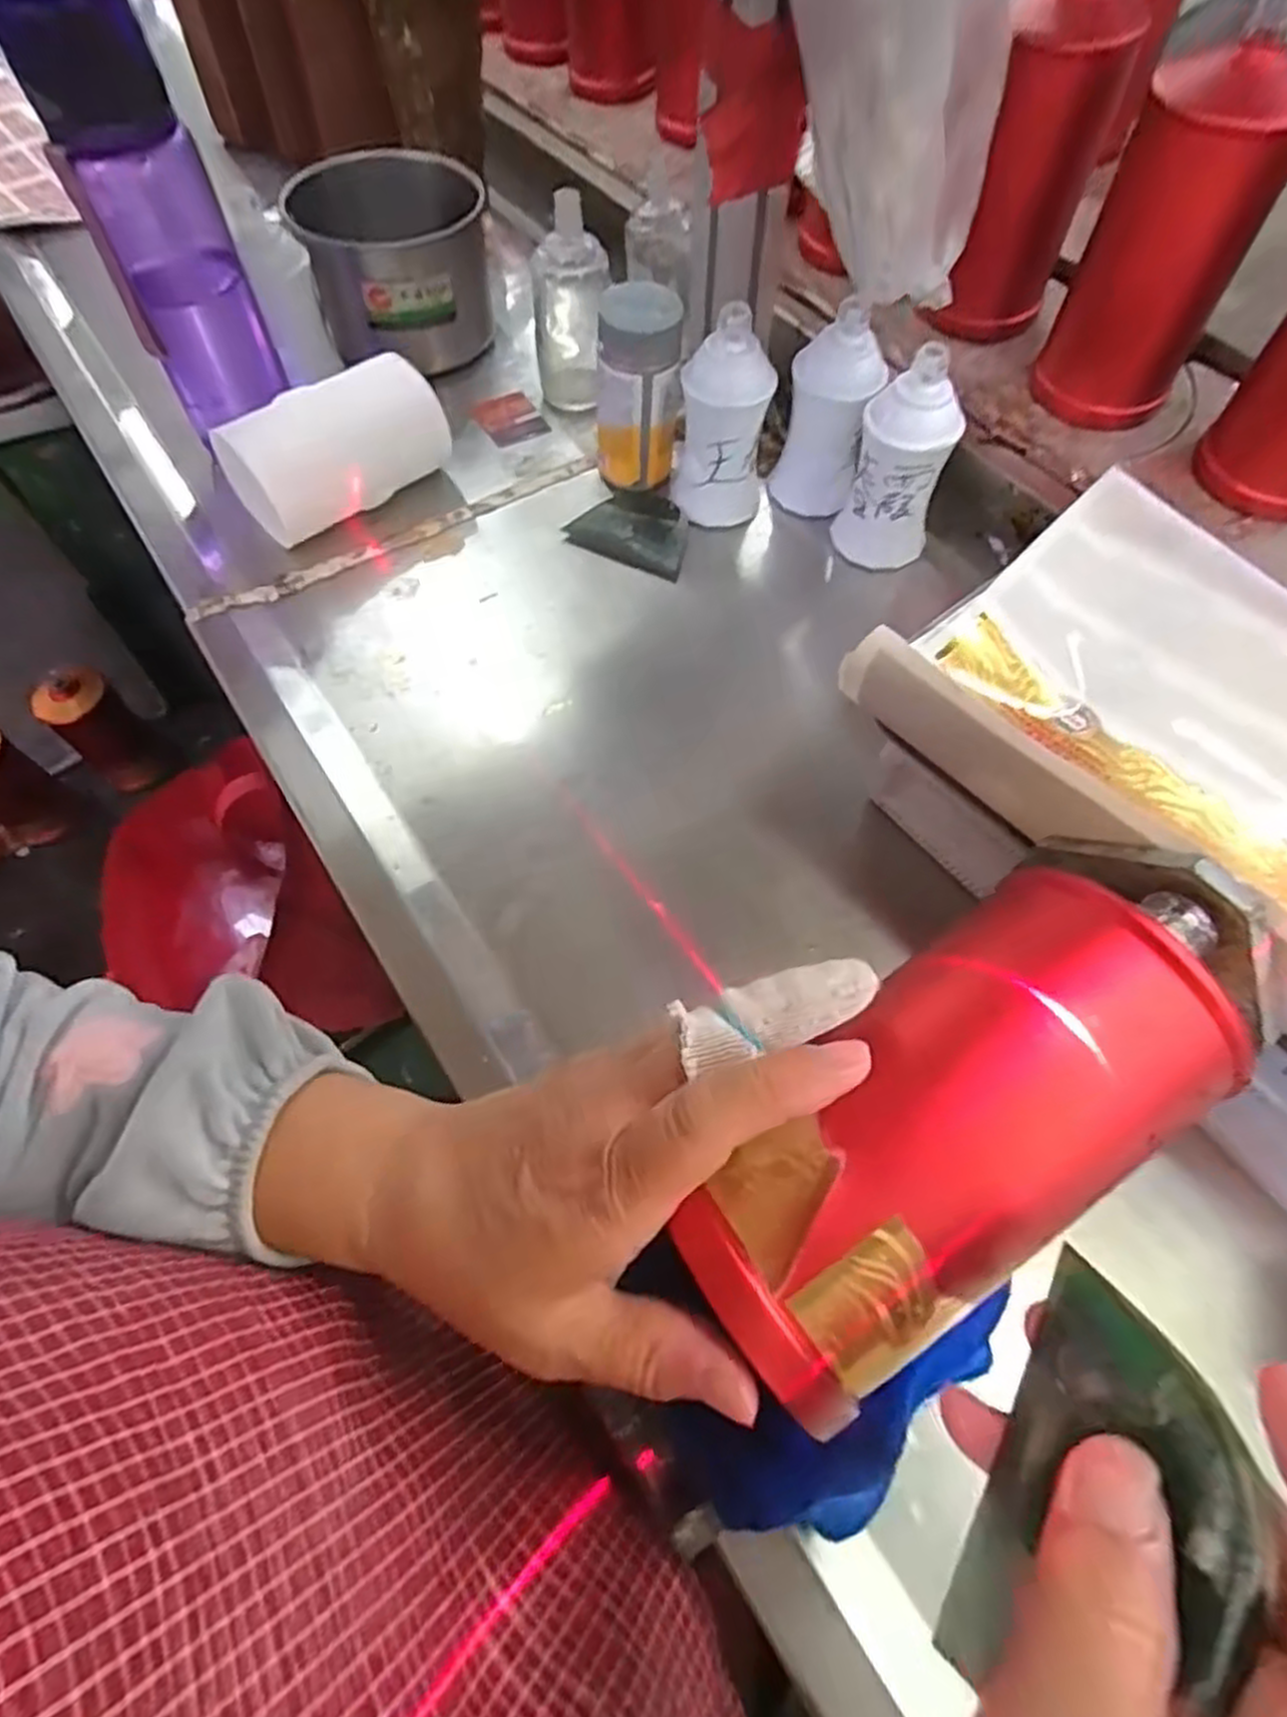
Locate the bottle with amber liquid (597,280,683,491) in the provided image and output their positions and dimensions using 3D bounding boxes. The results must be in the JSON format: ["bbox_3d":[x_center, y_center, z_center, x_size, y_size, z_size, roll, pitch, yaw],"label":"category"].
[{"bbox_3d":[-0.004,-0.302,0.500,0.054,0.105,0.045,-8,63,-3],"label":"bottle with amber liquid"}]

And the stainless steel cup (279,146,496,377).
[{"bbox_3d":[-0.189,-0.456,0.599,0.131,0.098,0.150,-20,64,-9],"label":"stainless steel cup"}]

